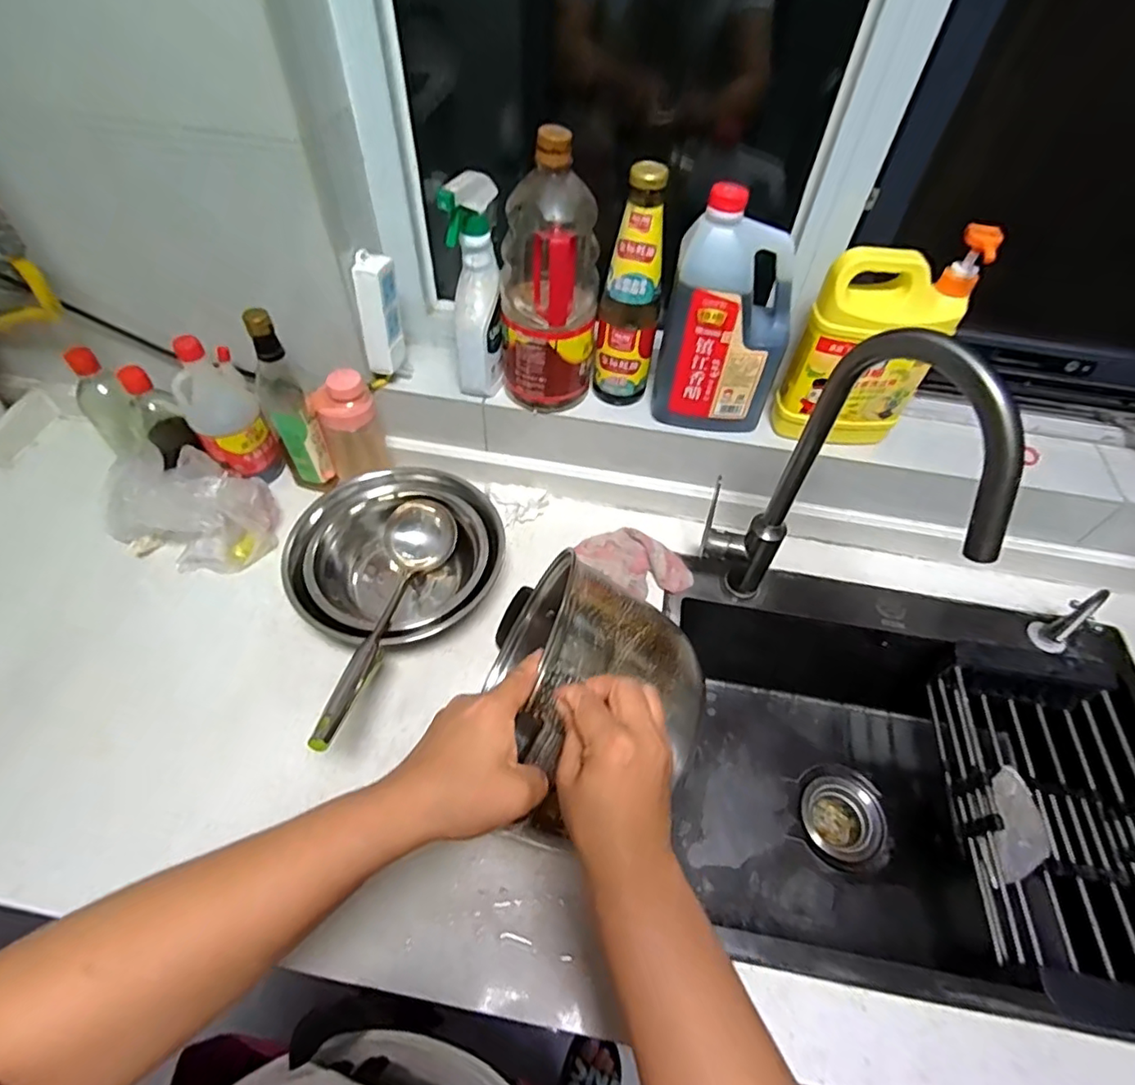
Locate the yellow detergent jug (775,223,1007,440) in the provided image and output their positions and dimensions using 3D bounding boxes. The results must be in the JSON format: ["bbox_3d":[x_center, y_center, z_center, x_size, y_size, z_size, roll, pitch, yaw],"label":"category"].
[{"bbox_3d":[0.335,-0.214,0.642,0.151,0.230,0.070,11,54,6],"label":"yellow detergent jug"}]

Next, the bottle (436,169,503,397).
[{"bbox_3d":[-0.105,-0.290,0.670,0.053,0.230,0.087,3,53,0],"label":"bottle"}]

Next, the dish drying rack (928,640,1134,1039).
[{"bbox_3d":[0.564,0.315,0.654,0.204,0.086,0.383,9,54,4],"label":"dish drying rack"}]

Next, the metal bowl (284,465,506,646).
[{"bbox_3d":[-0.211,0.021,0.702,0.224,0.103,0.220,1,53,-1],"label":"metal bowl"}]

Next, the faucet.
[{"bbox_3d":[0.254,-0.023,0.568,0.057,0.390,0.237,-33,61,-24],"label":"faucet"}]

